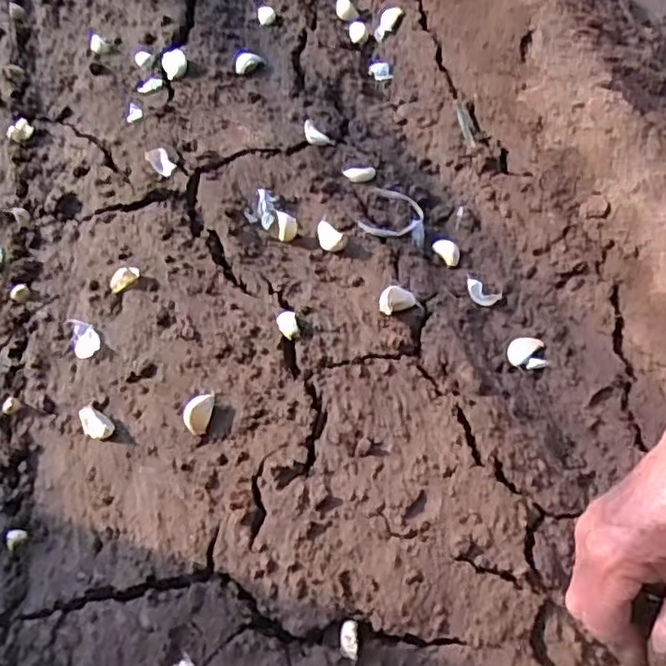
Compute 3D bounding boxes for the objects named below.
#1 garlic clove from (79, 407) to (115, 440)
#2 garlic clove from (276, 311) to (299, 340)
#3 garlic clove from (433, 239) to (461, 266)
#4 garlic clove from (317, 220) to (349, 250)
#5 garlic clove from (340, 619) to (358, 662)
[{"bbox_3d":[-0.188,0.073,0.538,0.018,0.023,0.028,-39,63,-20],"label":"garlic clove"},{"bbox_3d":[-0.038,-0.007,0.569,0.016,0.010,0.028,-12,57,-5],"label":"garlic clove"},{"bbox_3d":[0.111,-0.080,0.644,0.016,0.013,0.033,-28,60,-15],"label":"garlic clove"},{"bbox_3d":[-0.002,-0.091,0.631,0.021,0.017,0.031,-26,59,-13],"label":"garlic clove"},{"bbox_3d":[0.011,0.200,0.440,0.012,0.006,0.023,0,57,3],"label":"garlic clove"}]

